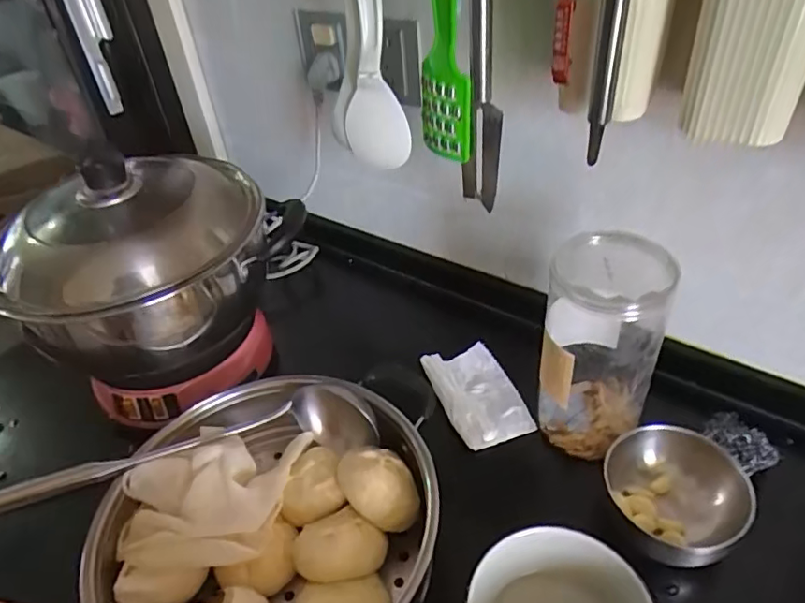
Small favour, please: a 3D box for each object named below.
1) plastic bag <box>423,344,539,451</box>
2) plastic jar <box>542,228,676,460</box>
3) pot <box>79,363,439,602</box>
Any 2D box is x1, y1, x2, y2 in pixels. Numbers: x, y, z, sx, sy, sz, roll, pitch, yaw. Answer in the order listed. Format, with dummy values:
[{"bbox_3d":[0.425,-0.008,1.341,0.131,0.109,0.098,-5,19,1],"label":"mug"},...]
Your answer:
[{"bbox_3d":[0.080,0.098,0.613,0.080,0.031,0.123,-15,40,-11],"label":"plastic bag"},{"bbox_3d":[0.177,0.042,0.509,0.091,0.202,0.087,-4,40,3],"label":"plastic jar"},{"bbox_3d":[-0.103,0.179,0.490,0.278,0.097,0.271,-4,40,3],"label":"pot"}]

